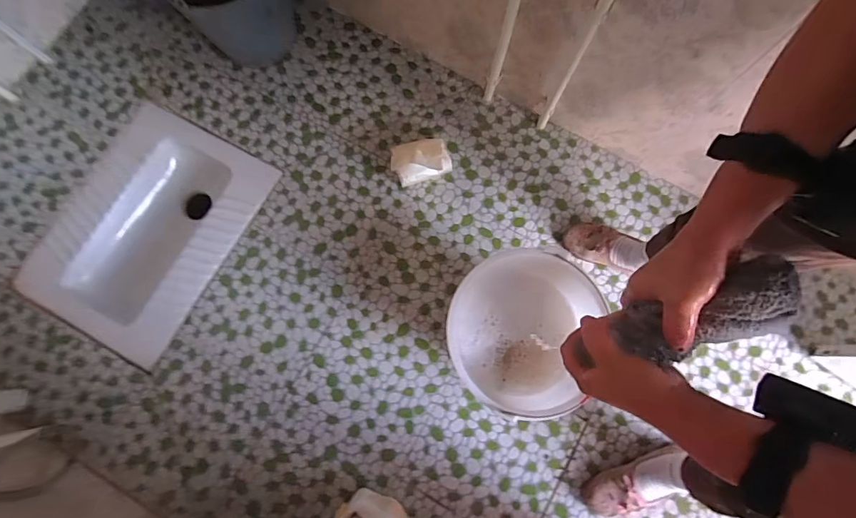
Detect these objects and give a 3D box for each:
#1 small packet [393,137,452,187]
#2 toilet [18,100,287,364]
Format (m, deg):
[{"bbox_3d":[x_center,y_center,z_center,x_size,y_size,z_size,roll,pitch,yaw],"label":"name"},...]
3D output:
[{"bbox_3d":[-0.019,-0.240,1.055,0.142,0.078,0.091,-16,78,-4],"label":"small packet"},{"bbox_3d":[-0.670,-0.069,1.073,0.406,0.109,0.553,29,78,5],"label":"toilet"}]

